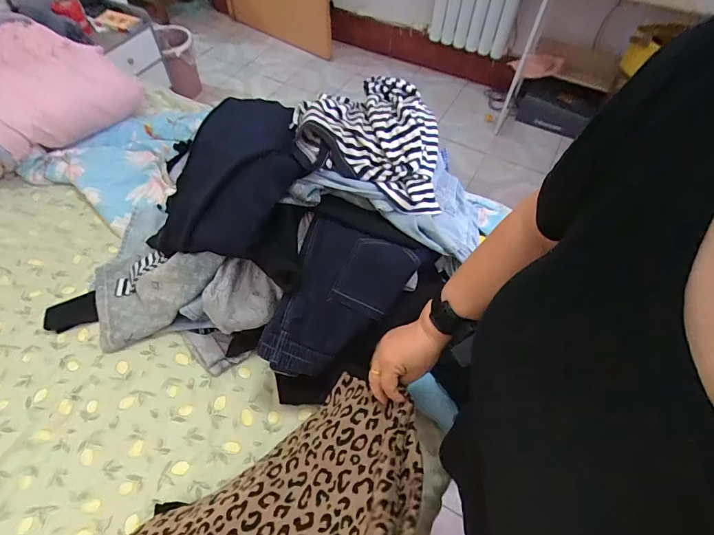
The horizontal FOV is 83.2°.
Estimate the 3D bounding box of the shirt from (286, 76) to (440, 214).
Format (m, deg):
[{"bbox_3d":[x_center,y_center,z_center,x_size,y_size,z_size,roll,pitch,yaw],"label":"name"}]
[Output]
[{"bbox_3d":[0.021,-0.208,0.664,0.231,0.102,0.221,2,55,0],"label":"shirt"}]

